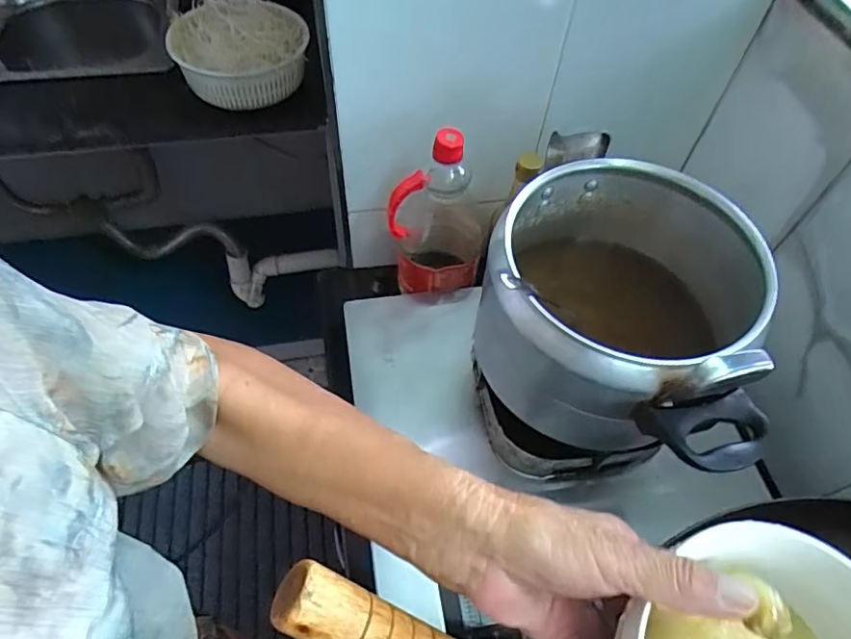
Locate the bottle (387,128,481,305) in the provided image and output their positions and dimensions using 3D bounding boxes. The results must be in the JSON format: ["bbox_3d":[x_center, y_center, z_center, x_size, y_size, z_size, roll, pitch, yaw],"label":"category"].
[{"bbox_3d":[0.015,-0.133,0.705,0.112,0.238,0.115,8,56,3],"label":"bottle"}]

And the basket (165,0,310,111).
[{"bbox_3d":[-0.297,-0.441,0.907,0.204,0.081,0.223,1,56,-2],"label":"basket"}]

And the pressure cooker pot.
[{"bbox_3d":[0.177,-0.015,0.527,0.220,0.186,0.250,20,58,10],"label":"pressure cooker pot"}]

